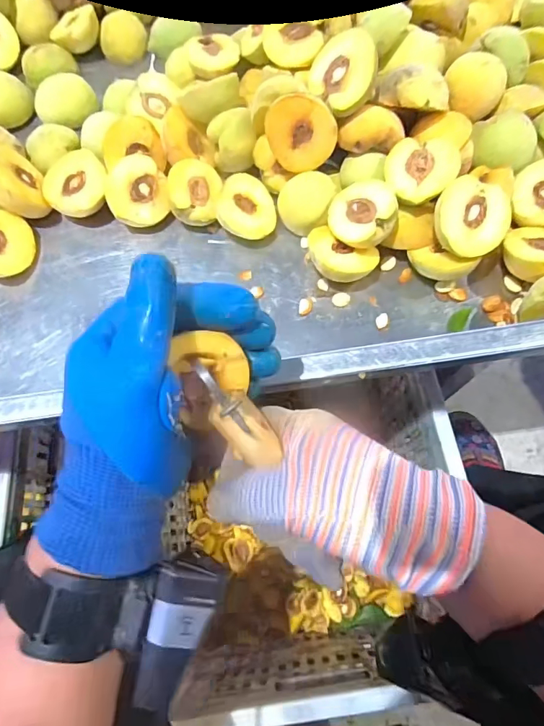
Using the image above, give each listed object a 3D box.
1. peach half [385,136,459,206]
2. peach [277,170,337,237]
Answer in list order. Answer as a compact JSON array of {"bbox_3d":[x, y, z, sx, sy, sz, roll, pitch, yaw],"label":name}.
[{"bbox_3d":[0.122,-0.157,0.368,0.056,0.021,0.058,-1,69,2],"label":"peach half"},{"bbox_3d":[0.034,-0.148,0.414,0.053,0.023,0.052,-6,93,11],"label":"peach"}]

